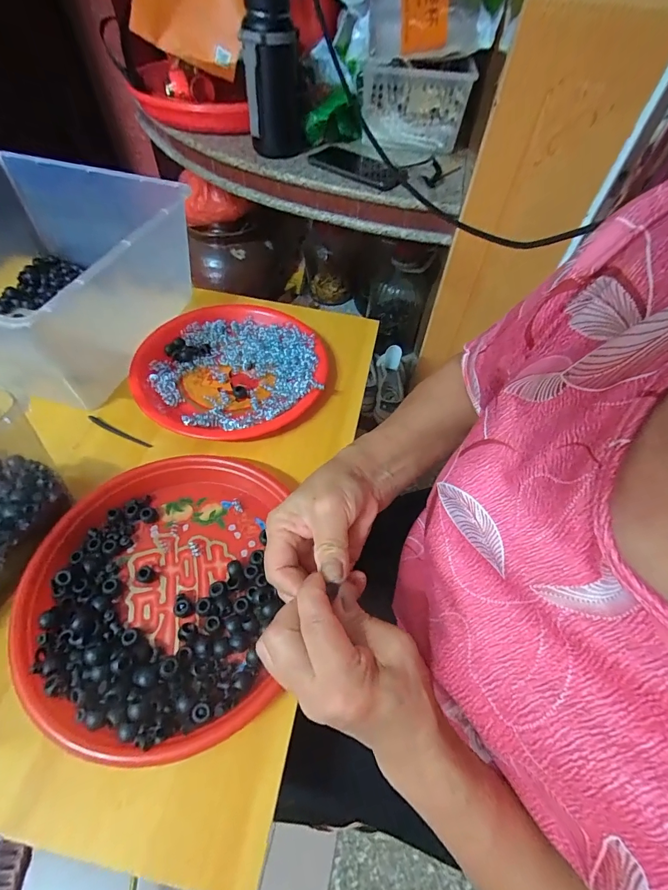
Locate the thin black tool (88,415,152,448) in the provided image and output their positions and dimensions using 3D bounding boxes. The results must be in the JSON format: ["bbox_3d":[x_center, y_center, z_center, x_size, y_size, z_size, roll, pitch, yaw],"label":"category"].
[{"bbox_3d":[-0.238,-0.014,0.432,0.080,0.007,0.008,24,56,13],"label":"thin black tool"}]

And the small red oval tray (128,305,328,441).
[{"bbox_3d":[-0.127,-0.097,0.481,0.219,0.023,0.218,-33,62,-24],"label":"small red oval tray"}]

